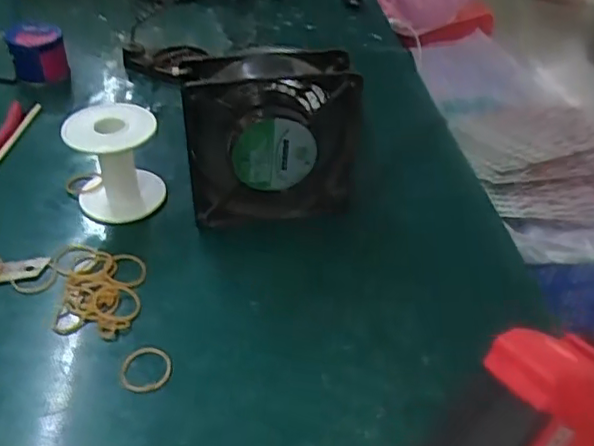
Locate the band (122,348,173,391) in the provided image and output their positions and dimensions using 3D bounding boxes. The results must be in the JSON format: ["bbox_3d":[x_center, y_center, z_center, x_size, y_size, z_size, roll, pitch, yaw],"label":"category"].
[{"bbox_3d":[-0.089,0.086,0.365,0.030,0.004,0.031,5,40,3],"label":"band"}]

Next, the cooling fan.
[{"bbox_3d":[-0.017,-0.053,0.441,0.119,0.133,0.046,-3,40,-7],"label":"cooling fan"}]

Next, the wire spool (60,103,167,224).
[{"bbox_3d":[-0.135,-0.045,0.464,0.066,0.074,0.059,-11,41,-16],"label":"wire spool"}]

